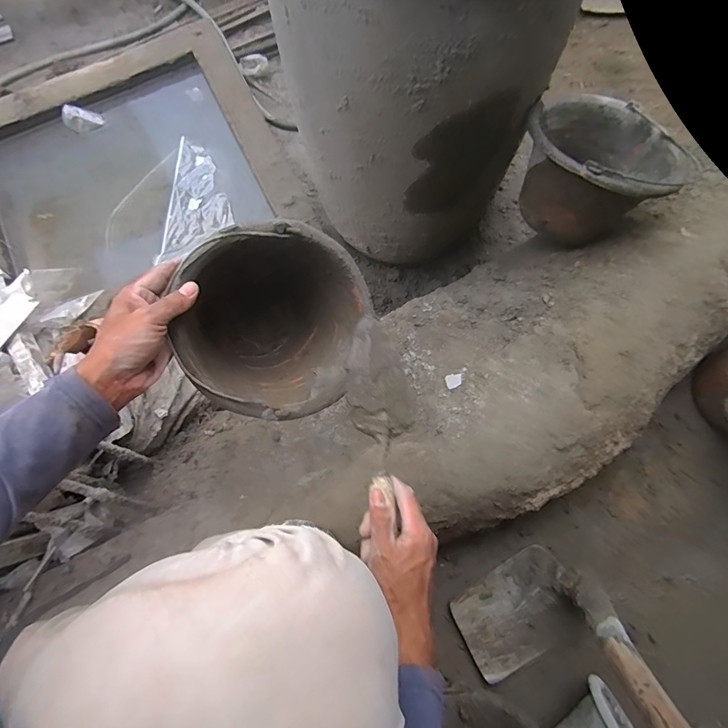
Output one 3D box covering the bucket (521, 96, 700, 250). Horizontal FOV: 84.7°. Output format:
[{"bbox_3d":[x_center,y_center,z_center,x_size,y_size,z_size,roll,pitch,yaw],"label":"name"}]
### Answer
[{"bbox_3d":[0.397,-0.348,0.698,0.224,0.185,0.231,0,78,1],"label":"bucket"}]

